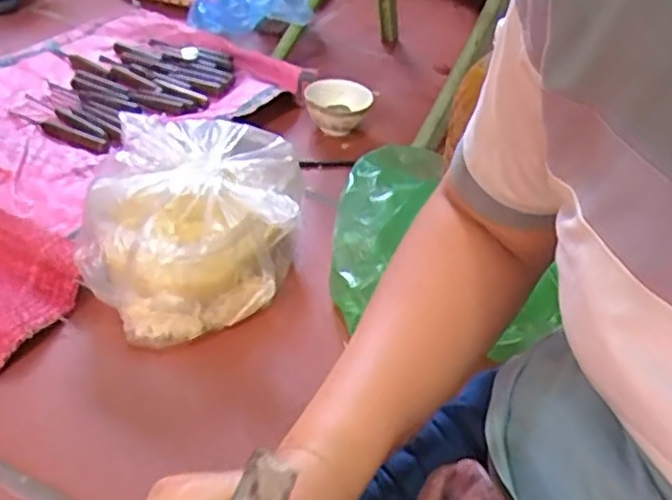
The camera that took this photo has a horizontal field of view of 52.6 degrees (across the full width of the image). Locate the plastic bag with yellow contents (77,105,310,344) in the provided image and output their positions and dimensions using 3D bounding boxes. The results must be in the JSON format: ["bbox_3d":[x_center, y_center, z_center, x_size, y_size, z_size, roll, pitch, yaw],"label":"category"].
[{"bbox_3d":[-0.150,-0.035,0.760,0.212,0.133,0.260,3,37,-3],"label":"plastic bag with yellow contents"}]

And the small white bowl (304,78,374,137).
[{"bbox_3d":[0.005,-0.226,1.070,0.106,0.057,0.112,4,37,-3],"label":"small white bowl"}]

